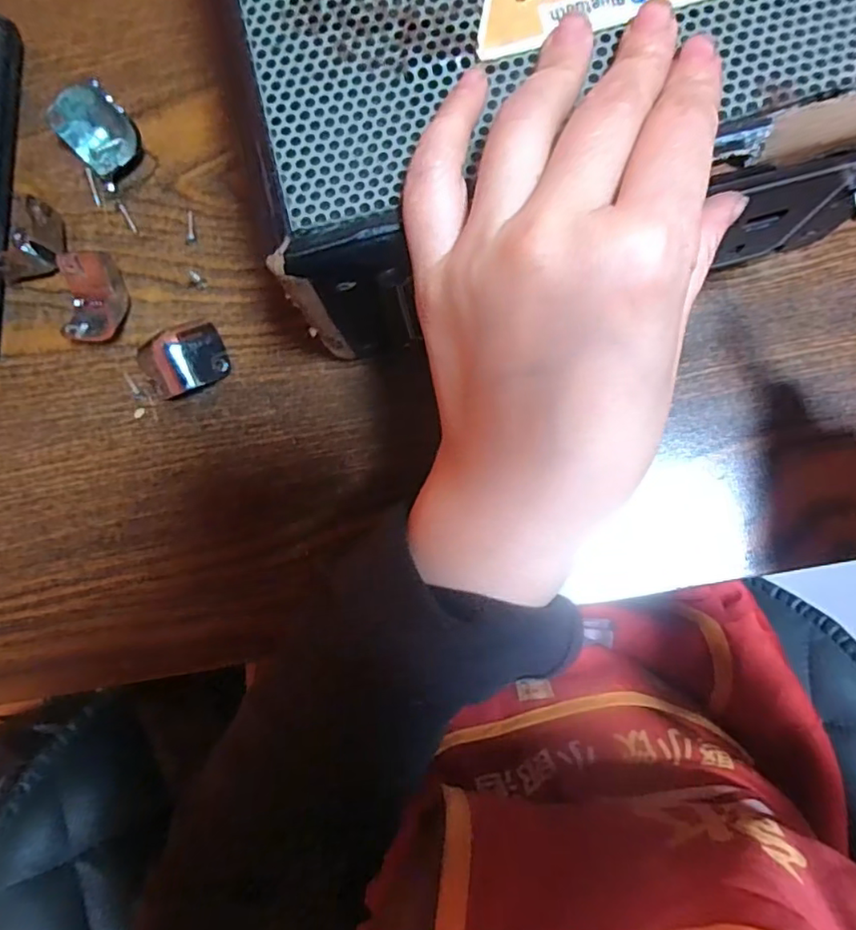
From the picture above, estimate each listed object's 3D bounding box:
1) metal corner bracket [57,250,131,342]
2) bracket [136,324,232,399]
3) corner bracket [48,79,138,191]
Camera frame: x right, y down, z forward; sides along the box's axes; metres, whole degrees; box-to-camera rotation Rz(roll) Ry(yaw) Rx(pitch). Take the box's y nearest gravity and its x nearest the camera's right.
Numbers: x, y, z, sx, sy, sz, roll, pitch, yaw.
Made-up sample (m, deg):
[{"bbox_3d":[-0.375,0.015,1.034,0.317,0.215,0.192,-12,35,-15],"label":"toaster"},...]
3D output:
[{"bbox_3d":[-0.142,-0.070,0.248,0.025,0.016,0.037,2,84,4],"label":"metal corner bracket"},{"bbox_3d":[-0.104,-0.043,0.245,0.035,0.019,0.027,-24,83,1],"label":"bracket"},{"bbox_3d":[-0.142,-0.144,0.252,0.027,0.021,0.029,0,84,4],"label":"corner bracket"}]

